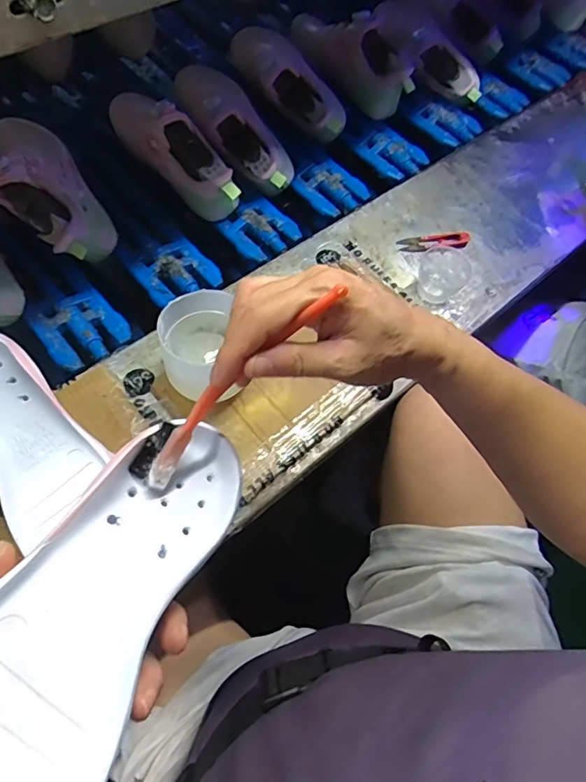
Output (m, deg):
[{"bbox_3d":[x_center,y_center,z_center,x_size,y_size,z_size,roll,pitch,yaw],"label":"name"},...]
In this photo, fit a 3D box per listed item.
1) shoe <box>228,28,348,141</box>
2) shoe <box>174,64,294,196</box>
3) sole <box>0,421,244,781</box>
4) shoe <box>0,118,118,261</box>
[{"bbox_3d":[-0.017,-0.485,0.797,0.093,0.086,0.262,-32,66,-21],"label":"shoe"},{"bbox_3d":[-0.086,-0.385,0.738,0.101,0.095,0.253,-26,64,-18],"label":"shoe"},{"bbox_3d":[-0.100,0.111,0.253,0.090,0.043,0.247,21,42,9],"label":"sole"},{"bbox_3d":[-0.324,-0.258,0.648,0.113,0.098,0.256,-29,65,-19],"label":"shoe"}]

